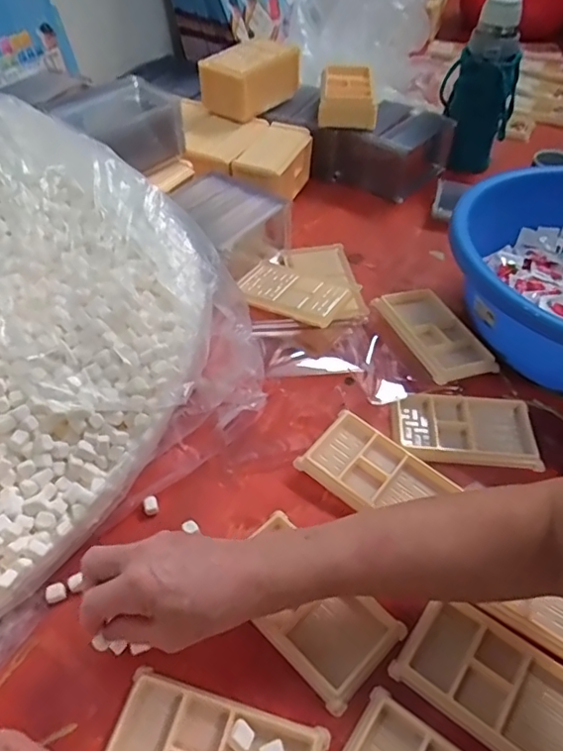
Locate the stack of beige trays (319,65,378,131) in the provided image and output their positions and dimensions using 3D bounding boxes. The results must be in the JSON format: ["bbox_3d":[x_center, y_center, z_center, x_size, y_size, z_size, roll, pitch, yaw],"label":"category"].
[{"bbox_3d":[0.102,-0.428,0.845,0.084,0.040,0.132,4,47,3],"label":"stack of beige trays"}]

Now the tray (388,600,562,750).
[{"bbox_3d":[0.158,0.215,0.386,0.137,0.019,0.081,30,54,25],"label":"tray"}]

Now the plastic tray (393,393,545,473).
[{"bbox_3d":[0.178,0.050,0.537,0.132,0.012,0.077,5,47,4],"label":"plastic tray"}]

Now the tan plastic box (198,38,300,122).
[{"bbox_3d":[-0.047,-0.451,0.841,0.092,0.071,0.133,27,52,22],"label":"tan plastic box"}]

